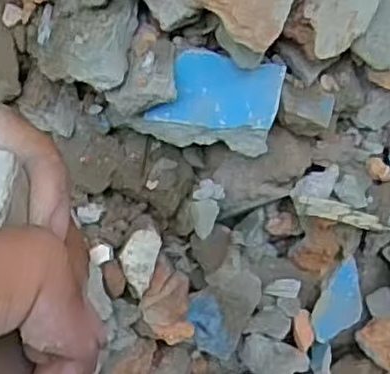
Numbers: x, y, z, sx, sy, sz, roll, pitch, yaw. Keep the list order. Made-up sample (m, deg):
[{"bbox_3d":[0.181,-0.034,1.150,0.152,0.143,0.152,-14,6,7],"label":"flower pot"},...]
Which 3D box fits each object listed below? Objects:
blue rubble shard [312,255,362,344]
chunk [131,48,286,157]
[{"bbox_3d":[0.150,0.117,0.703,0.045,0.008,0.088,26,100,-12],"label":"blue rubble shard"},{"bbox_3d":[0.013,-0.071,0.585,0.110,0.084,0.030,6,29,-8],"label":"chunk"}]

